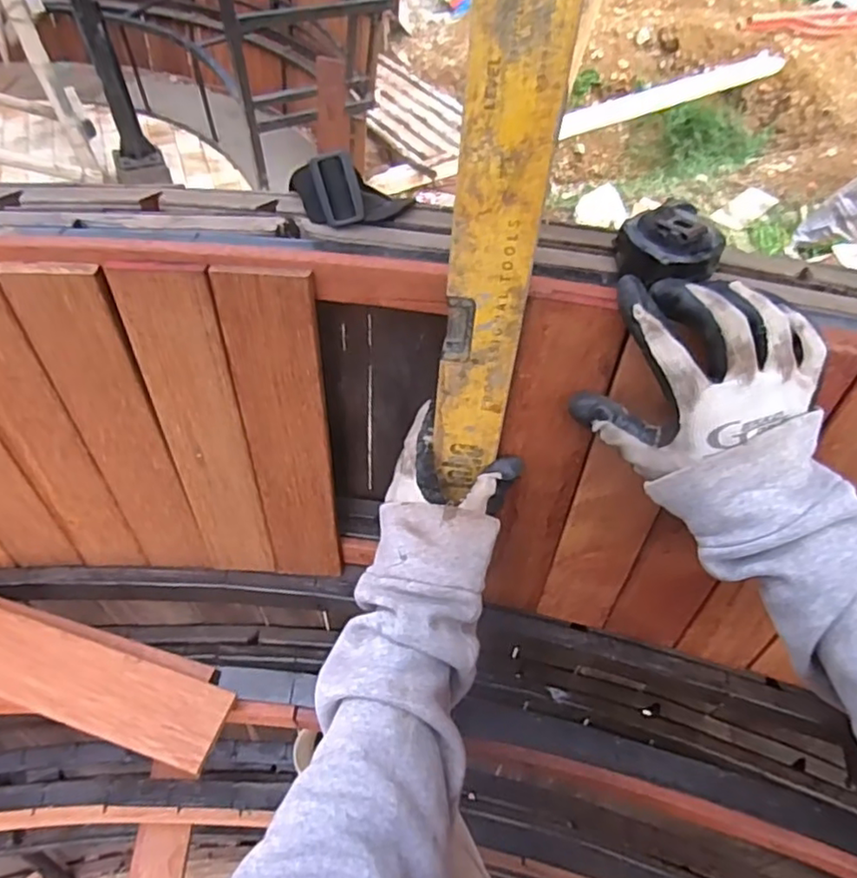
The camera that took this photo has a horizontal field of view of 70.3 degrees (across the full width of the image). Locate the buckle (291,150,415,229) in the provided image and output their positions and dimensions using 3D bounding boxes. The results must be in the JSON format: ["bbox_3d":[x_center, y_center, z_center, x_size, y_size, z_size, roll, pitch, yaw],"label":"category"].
[{"bbox_3d":[-0.054,-0.171,0.414,0.081,0.043,0.030,1,52,-1],"label":"buckle"}]

